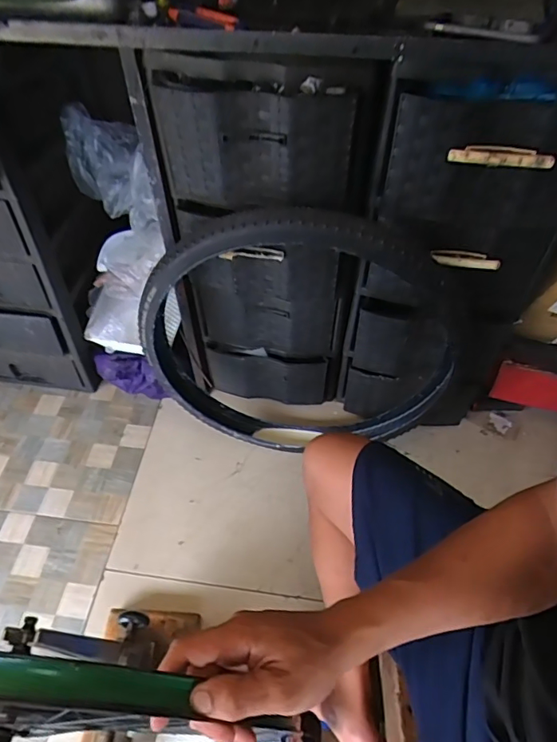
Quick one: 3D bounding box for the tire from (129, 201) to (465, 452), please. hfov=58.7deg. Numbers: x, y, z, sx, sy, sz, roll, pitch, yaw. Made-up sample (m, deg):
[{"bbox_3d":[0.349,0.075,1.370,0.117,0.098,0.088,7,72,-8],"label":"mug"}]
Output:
[{"bbox_3d":[0.048,-0.041,1.020,0.644,0.630,0.084,23,48,-19],"label":"tire"}]

